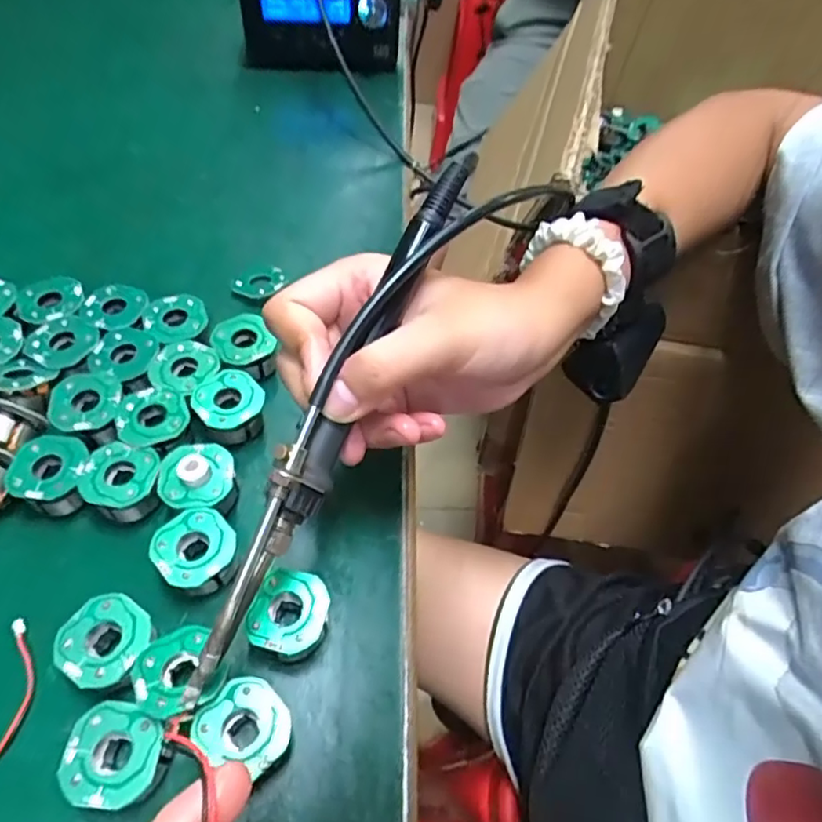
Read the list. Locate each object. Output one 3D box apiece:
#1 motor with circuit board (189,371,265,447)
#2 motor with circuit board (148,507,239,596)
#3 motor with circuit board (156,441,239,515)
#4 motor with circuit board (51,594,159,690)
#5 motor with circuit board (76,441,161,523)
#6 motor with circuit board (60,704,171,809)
[{"bbox_3d":[-0.085,-0.002,0.288,0.030,0.017,0.031,3,57,-5],"label":"motor with circuit board"},{"bbox_3d":[-0.085,0.059,0.247,0.030,0.019,0.033,3,57,-5],"label":"motor with circuit board"},{"bbox_3d":[-0.091,0.031,0.261,0.030,0.022,0.032,-14,60,-15],"label":"motor with circuit board"},{"bbox_3d":[-0.110,0.088,0.227,0.032,0.021,0.030,3,57,-5],"label":"motor with circuit board"},{"bbox_3d":[-0.123,0.032,0.263,0.031,0.019,0.031,-3,57,-8],"label":"motor with circuit board"},{"bbox_3d":[-0.096,0.117,0.206,0.034,0.023,0.029,9,56,-1],"label":"motor with circuit board"}]

